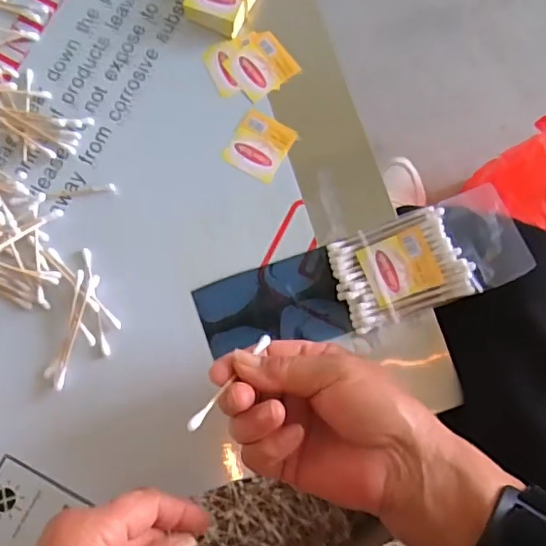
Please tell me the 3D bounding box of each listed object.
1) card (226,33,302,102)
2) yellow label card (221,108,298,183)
[{"bbox_3d":[-0.009,-0.150,0.406,0.043,0.004,0.042,-35,81,-7],"label":"card"},{"bbox_3d":[-0.010,-0.089,0.394,0.040,0.004,0.043,31,80,6],"label":"yellow label card"}]

